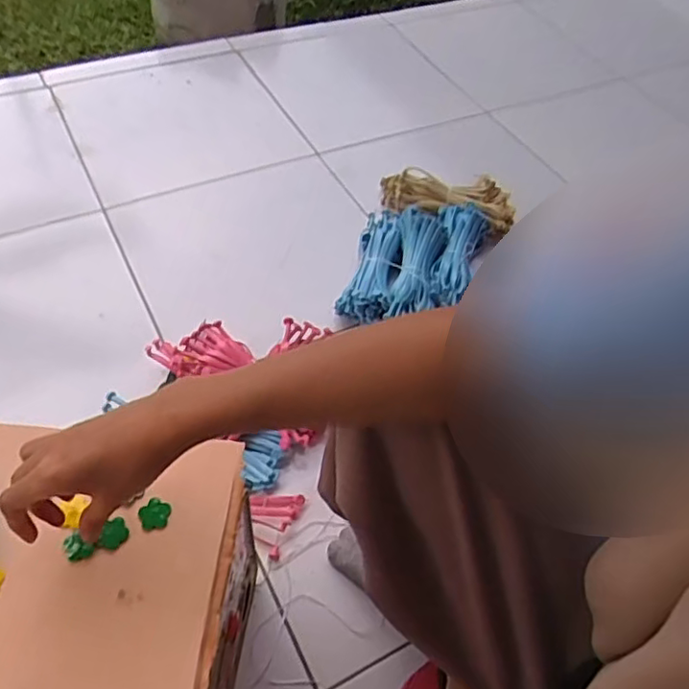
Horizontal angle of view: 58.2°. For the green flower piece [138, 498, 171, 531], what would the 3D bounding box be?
[{"bbox_3d":[-0.143,0.128,0.467,0.022,0.005,0.021,3,53,-4],"label":"green flower piece"}]

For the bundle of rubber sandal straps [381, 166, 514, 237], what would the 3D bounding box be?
[{"bbox_3d":[0.175,-0.250,1.054,0.231,0.059,0.081,20,53,9],"label":"bundle of rubber sandal straps"}]

